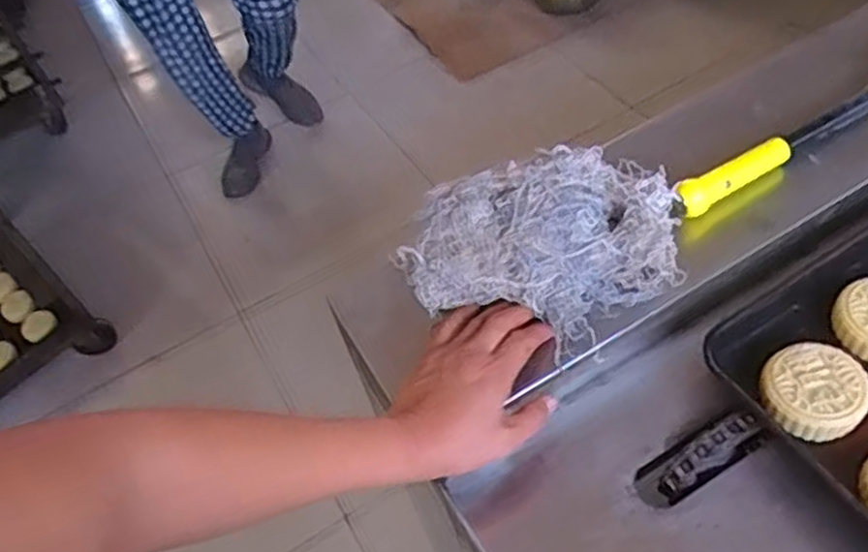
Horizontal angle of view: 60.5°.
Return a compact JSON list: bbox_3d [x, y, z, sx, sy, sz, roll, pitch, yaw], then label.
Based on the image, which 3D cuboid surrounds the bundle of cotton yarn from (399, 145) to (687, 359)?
[{"bbox_3d":[0.092,-0.026,0.597,0.217,0.070,0.154,-15,46,-8],"label":"bundle of cotton yarn"}]

